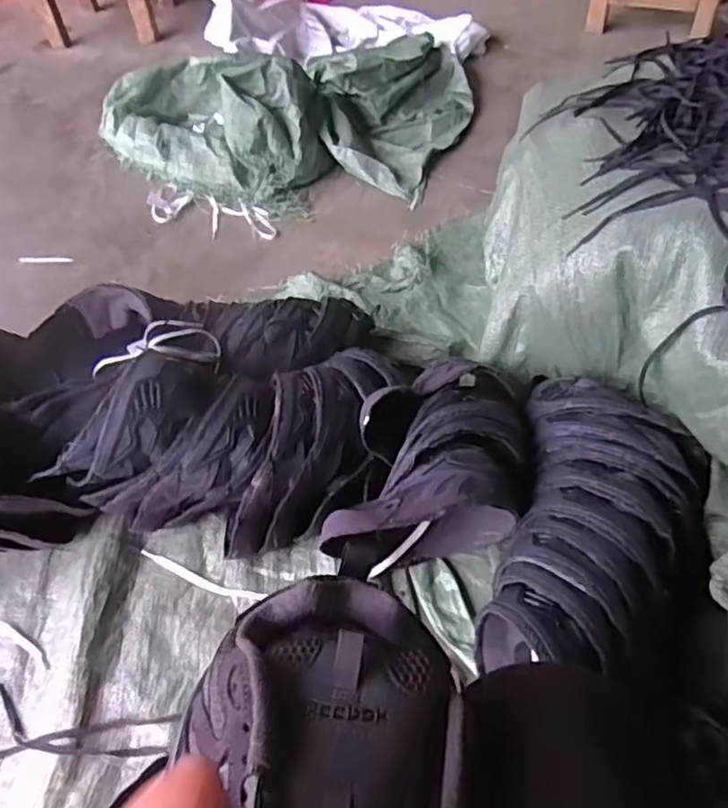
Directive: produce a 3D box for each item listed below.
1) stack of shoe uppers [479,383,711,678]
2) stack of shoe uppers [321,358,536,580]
[{"bbox_3d":[0.249,0.130,0.696,0.189,0.118,0.339,15,55,17],"label":"stack of shoe uppers"},{"bbox_3d":[0.094,0.071,0.766,0.187,0.169,0.306,10,53,13],"label":"stack of shoe uppers"}]

